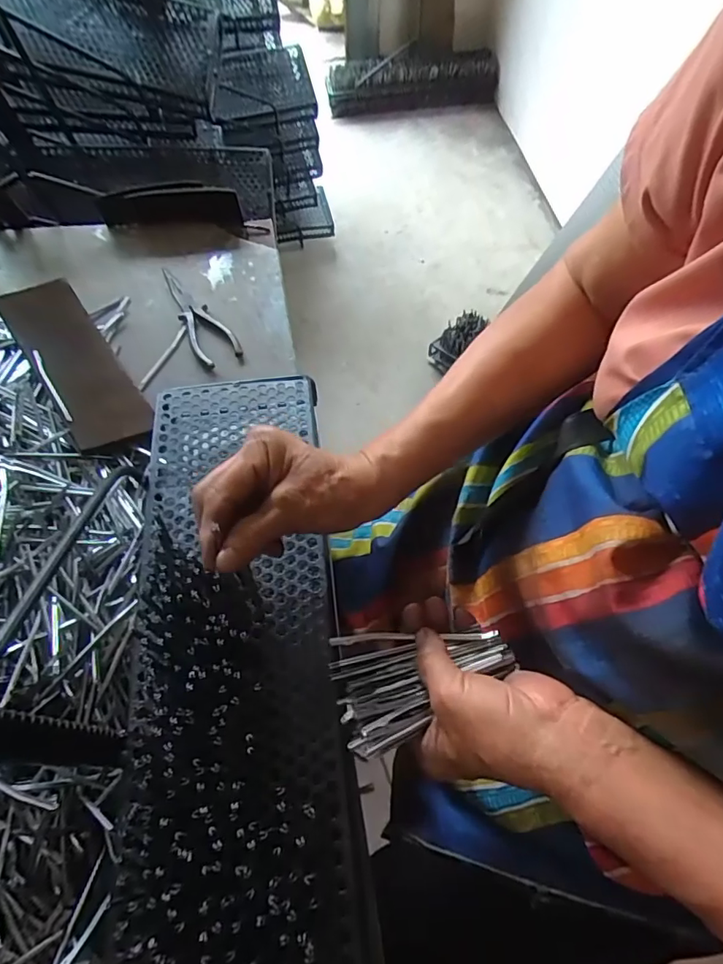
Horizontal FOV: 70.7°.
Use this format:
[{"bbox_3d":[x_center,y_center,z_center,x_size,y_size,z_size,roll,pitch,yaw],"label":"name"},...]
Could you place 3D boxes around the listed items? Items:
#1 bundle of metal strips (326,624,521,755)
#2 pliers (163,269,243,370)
[{"bbox_3d":[0.039,0.121,0.331,0.111,0.035,0.072,-15,62,-8],"label":"bundle of metal strips"},{"bbox_3d":[-0.202,-0.211,0.634,0.049,0.009,0.183,-24,64,-13],"label":"pliers"}]

